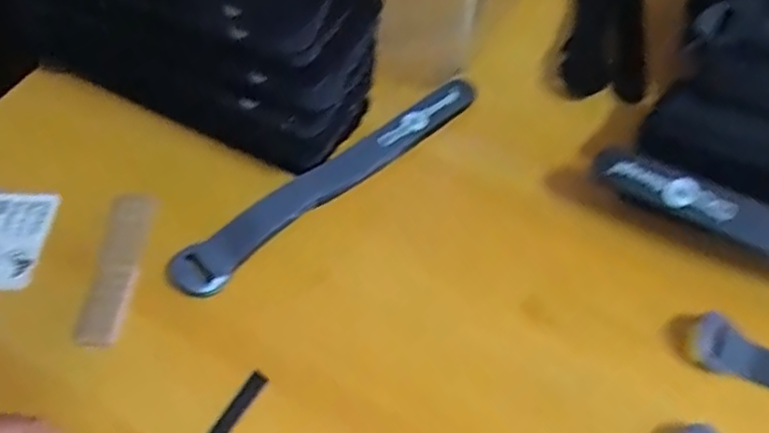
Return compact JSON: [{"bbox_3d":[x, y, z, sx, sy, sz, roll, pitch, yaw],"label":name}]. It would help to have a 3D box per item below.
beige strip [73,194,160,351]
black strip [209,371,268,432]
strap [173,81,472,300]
[{"bbox_3d":[-0.136,0.025,0.341,0.022,0.006,0.084,3,57,4],"label":"beige strip"},{"bbox_3d":[-0.069,0.090,0.301,0.009,0.004,0.047,27,60,17],"label":"black strip"},{"bbox_3d":[-0.026,-0.020,0.365,0.197,0.014,0.026,-33,62,-21],"label":"strap"}]

